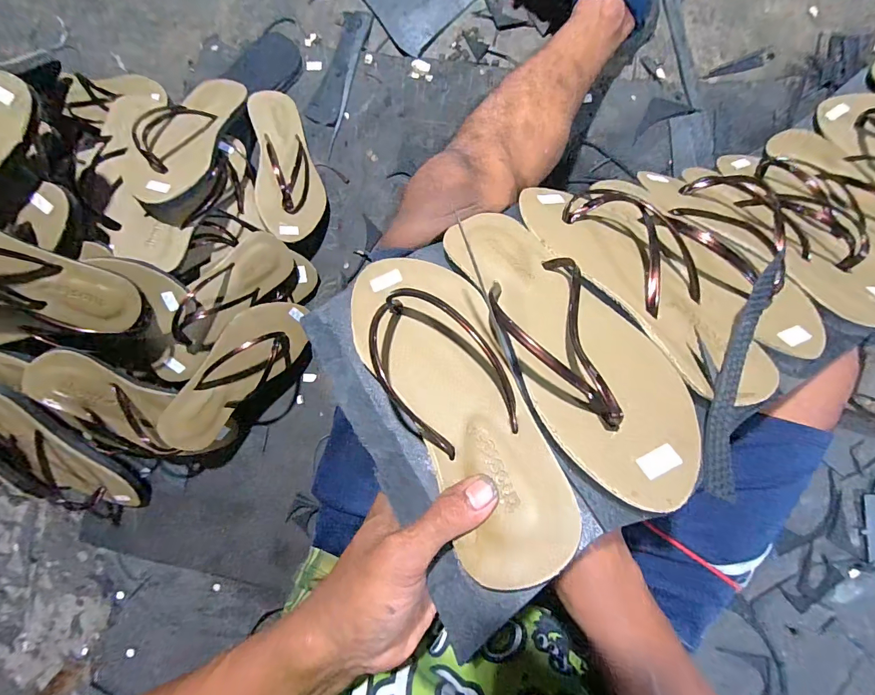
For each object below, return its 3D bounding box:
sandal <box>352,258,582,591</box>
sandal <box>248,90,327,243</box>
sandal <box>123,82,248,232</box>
[{"bbox_3d":[0.010,0.024,0.263,0.086,0.022,0.237,-33,59,6],"label":"sandal"},{"bbox_3d":[-0.218,-0.264,0.573,0.094,0.060,0.247,-8,81,-23],"label":"sandal"},{"bbox_3d":[-0.336,-0.281,0.522,0.093,0.067,0.240,7,66,6],"label":"sandal"}]

